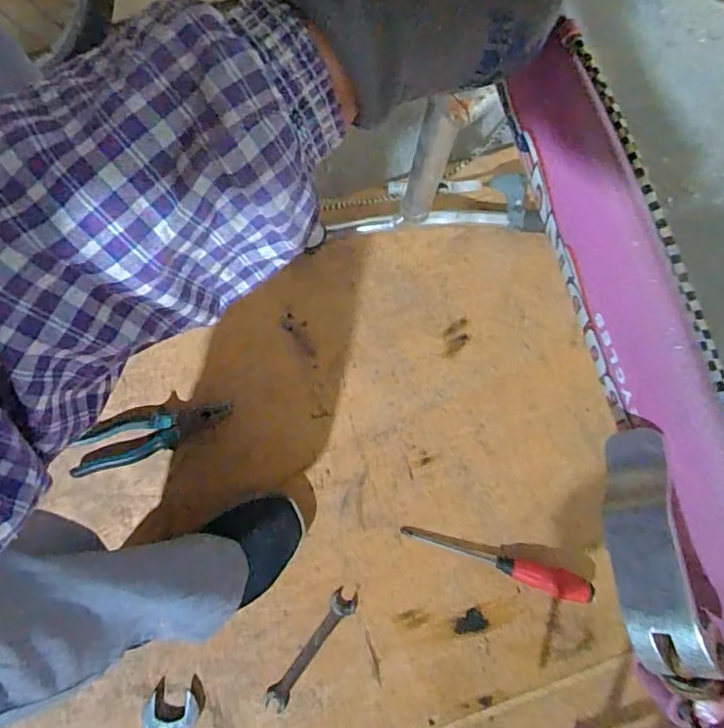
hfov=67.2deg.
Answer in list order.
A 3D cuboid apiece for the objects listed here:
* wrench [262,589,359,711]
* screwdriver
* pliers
[{"bbox_3d":[-0.056,0.325,0.621,0.030,0.008,0.144,35,78,7],"label":"wrench"},{"bbox_3d":[0.159,0.230,0.636,0.224,0.026,0.030,19,76,3],"label":"screwdriver"},{"bbox_3d":[-0.259,0.080,0.669,0.188,0.016,0.061,-20,78,-6],"label":"pliers"}]

